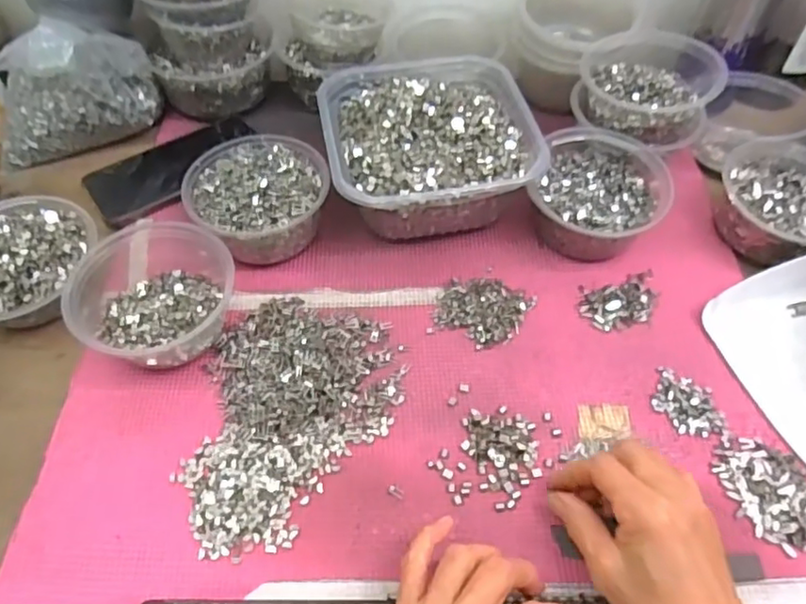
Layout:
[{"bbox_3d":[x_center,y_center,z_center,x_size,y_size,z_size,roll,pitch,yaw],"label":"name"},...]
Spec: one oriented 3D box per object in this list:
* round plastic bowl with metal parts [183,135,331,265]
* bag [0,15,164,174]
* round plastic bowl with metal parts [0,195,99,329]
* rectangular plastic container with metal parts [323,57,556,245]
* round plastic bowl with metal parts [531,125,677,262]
[{"bbox_3d":[-0.118,-0.085,0.520,0.111,0.062,0.110,0,55,0],"label":"round plastic bowl with metal parts"},{"bbox_3d":[-0.314,-0.201,0.579,0.150,0.111,0.072,-7,55,-5],"label":"bag"},{"bbox_3d":[-0.304,-0.032,0.489,0.119,0.059,0.115,0,55,0],"label":"round plastic bowl with metal parts"},{"bbox_3d":[0.018,-0.143,0.552,0.172,0.072,0.193,-9,55,-6],"label":"rectangular plastic container with metal parts"},{"bbox_3d":[0.163,-0.087,0.519,0.101,0.059,0.110,0,55,0],"label":"round plastic bowl with metal parts"}]

